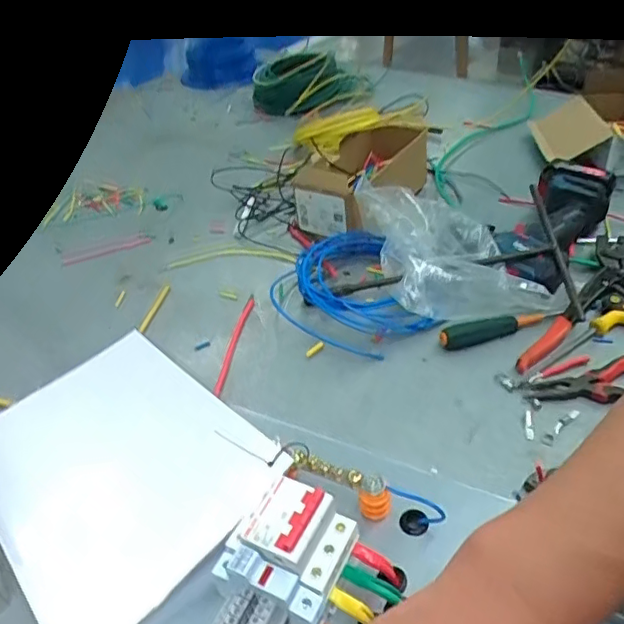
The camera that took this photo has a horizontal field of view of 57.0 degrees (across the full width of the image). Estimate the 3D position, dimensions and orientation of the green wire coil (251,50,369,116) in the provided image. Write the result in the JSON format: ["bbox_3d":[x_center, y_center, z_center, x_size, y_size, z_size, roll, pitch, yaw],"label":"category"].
[{"bbox_3d":[-0.010,-0.467,1.161,0.268,0.108,0.076,11,42,20],"label":"green wire coil"}]

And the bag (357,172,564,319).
[{"bbox_3d":[0.172,-0.072,0.683,0.173,0.094,0.193,-14,39,-9],"label":"bag"}]

